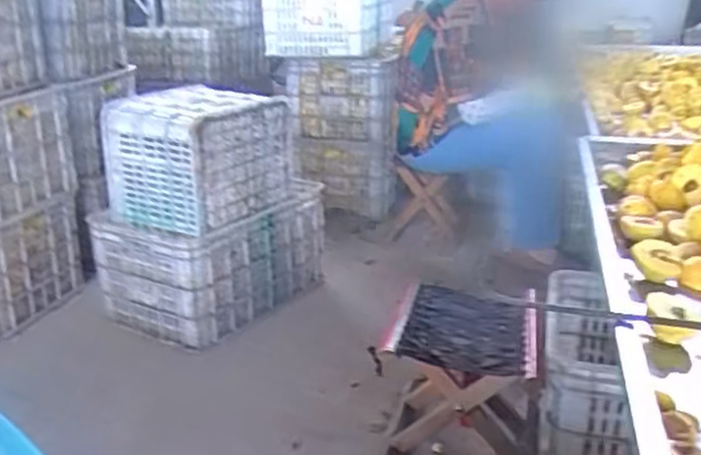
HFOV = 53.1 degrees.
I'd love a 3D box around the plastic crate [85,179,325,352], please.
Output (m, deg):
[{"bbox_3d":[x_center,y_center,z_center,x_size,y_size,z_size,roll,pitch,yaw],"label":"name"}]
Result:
[{"bbox_3d":[-0.338,0.073,1.781,0.360,0.284,0.498,10,23,27],"label":"plastic crate"}]

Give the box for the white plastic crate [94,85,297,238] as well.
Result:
[{"bbox_3d":[-0.354,-0.177,1.661,0.314,0.264,0.349,11,23,29],"label":"white plastic crate"}]

